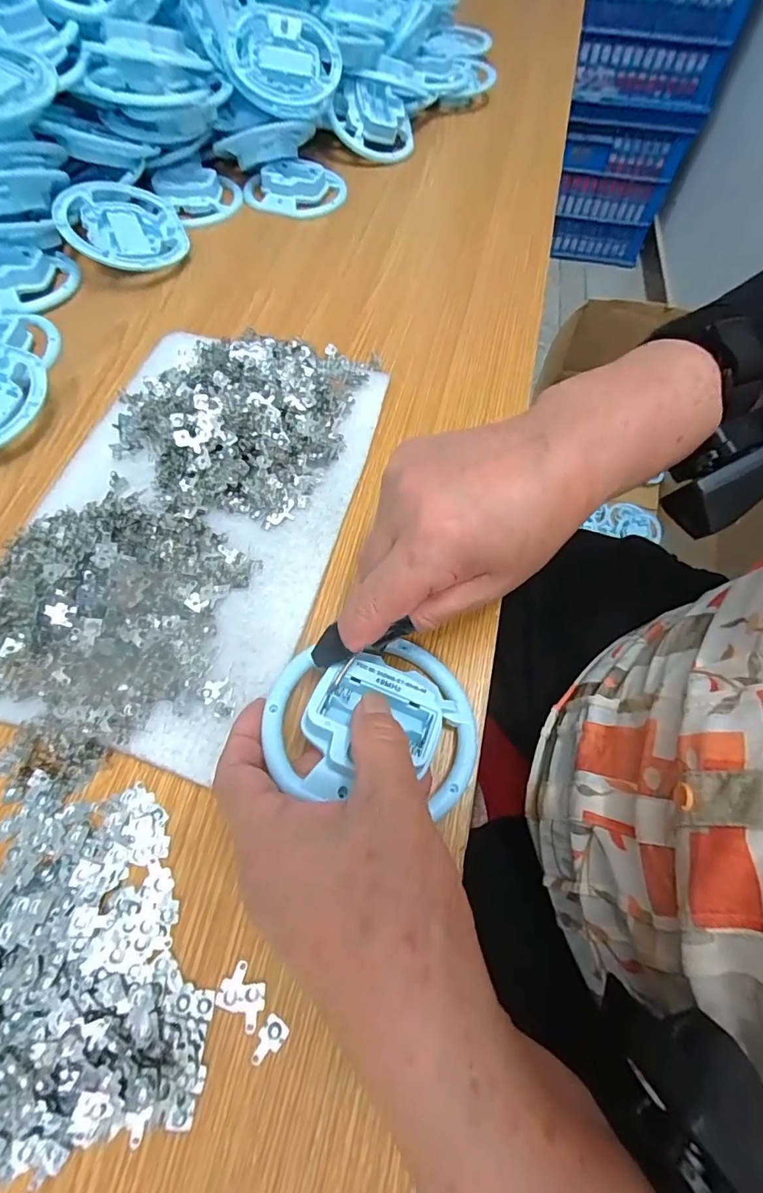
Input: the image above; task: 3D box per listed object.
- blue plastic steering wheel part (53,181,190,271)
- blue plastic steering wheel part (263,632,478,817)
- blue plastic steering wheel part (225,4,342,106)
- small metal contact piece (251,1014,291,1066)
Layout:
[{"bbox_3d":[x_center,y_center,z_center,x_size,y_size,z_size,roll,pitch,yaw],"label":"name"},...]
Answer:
[{"bbox_3d":[-0.228,-0.326,0.438,0.103,0.015,0.098,-20,75,-26],"label":"blue plastic steering wheel part"},{"bbox_3d":[-0.003,0.056,0.242,0.102,0.035,0.084,6,62,1],"label":"blue plastic steering wheel part"},{"bbox_3d":[-0.095,-0.520,0.479,0.107,0.021,0.108,-4,83,-12],"label":"blue plastic steering wheel part"},{"bbox_3d":[-0.046,0.179,0.198,0.010,0.004,0.017,37,67,17],"label":"small metal contact piece"}]

